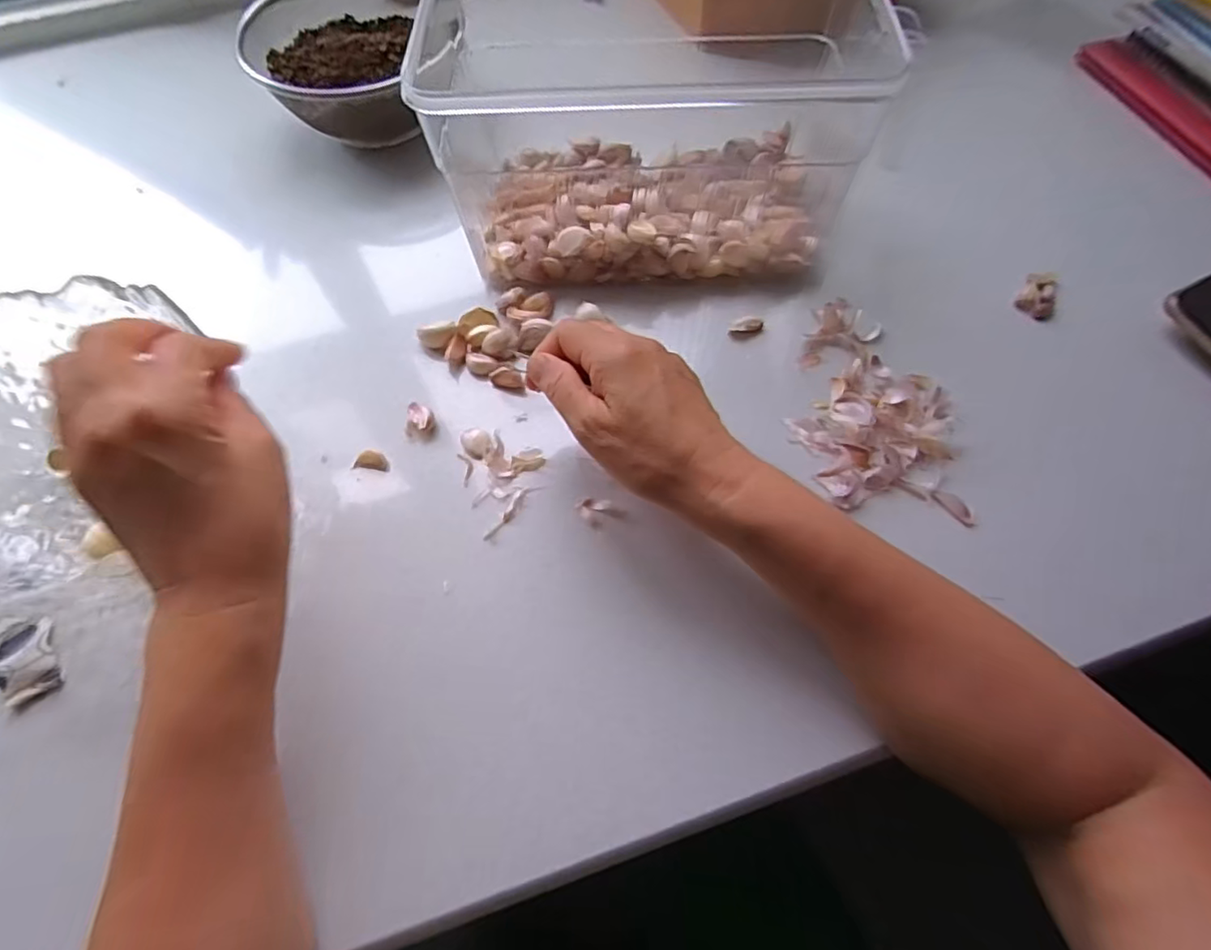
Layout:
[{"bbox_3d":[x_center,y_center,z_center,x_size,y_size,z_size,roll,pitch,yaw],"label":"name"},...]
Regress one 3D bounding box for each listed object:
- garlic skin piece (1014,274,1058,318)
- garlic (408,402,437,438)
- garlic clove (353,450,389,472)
[{"bbox_3d":[0.312,-0.130,0.422,0.023,0.014,0.034,26,67,13],"label":"garlic skin piece"},{"bbox_3d":[-0.121,-0.036,0.386,0.015,0.015,0.017,5,64,4],"label":"garlic"},{"bbox_3d":[-0.151,-0.009,0.377,0.022,0.008,0.011,6,64,5],"label":"garlic clove"}]

